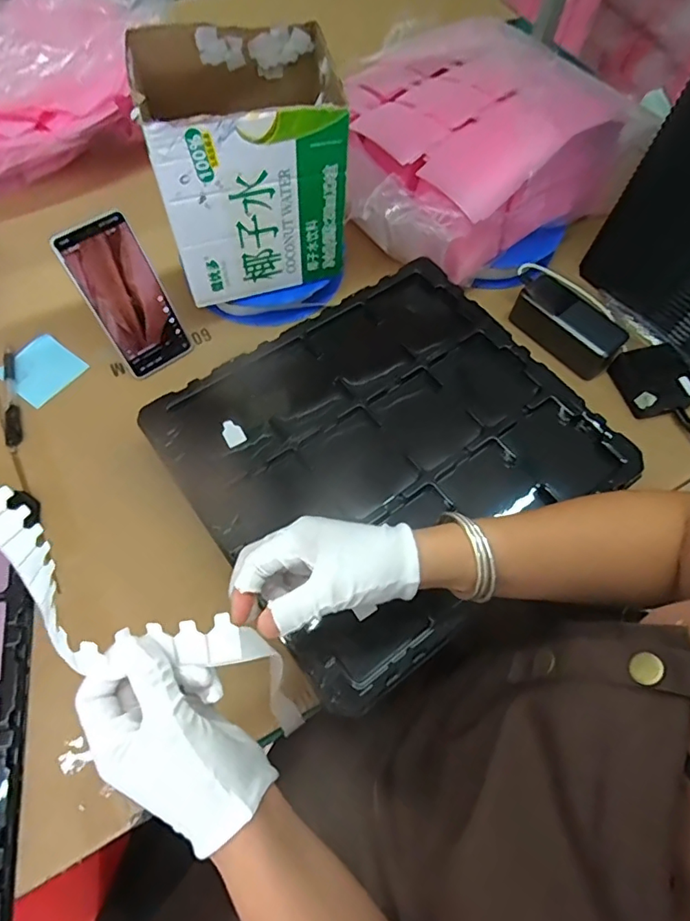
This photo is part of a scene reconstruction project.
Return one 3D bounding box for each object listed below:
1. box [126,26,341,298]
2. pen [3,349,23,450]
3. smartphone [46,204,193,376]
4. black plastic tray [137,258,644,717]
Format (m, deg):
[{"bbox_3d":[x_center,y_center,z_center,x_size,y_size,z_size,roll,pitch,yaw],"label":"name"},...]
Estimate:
[{"bbox_3d":[-0.104,-0.315,0.557,0.187,0.200,0.147,-17,67,-12],"label":"box"},{"bbox_3d":[-0.379,-0.071,0.586,0.014,0.011,0.137,-15,66,-11],"label":"pen"},{"bbox_3d":[-0.234,-0.174,0.562,0.080,0.169,0.014,-40,45,-20],"label":"smartphone"},{"bbox_3d":[0.045,-0.013,0.519,0.373,0.045,0.327,-34,71,-18],"label":"black plastic tray"}]

